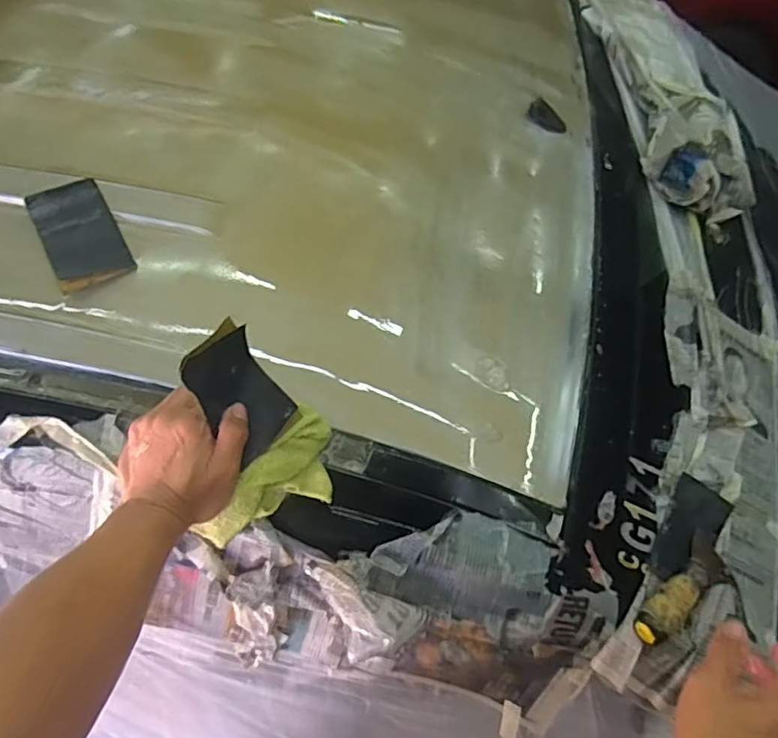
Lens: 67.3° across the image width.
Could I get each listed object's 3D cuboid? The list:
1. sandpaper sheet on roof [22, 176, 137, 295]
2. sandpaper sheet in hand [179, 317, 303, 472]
[{"bbox_3d":[-0.306,-0.136,0.581,0.070,0.015,0.121,-25,65,-16],"label":"sandpaper sheet on roof"},{"bbox_3d":[-0.120,0.017,0.478,0.063,0.025,0.100,-46,110,-32],"label":"sandpaper sheet in hand"}]

